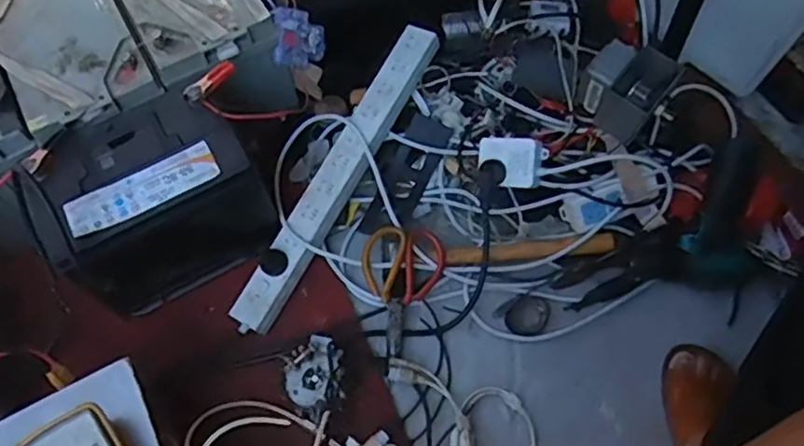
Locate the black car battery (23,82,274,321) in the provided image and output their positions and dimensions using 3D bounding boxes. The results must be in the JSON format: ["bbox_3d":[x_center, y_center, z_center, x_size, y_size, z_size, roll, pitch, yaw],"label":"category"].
[{"bbox_3d":[-0.318,-0.030,0.878,0.247,0.215,0.191,-32,65,-14],"label":"black car battery"}]

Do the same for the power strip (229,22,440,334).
[{"bbox_3d":[-0.088,-0.073,0.948,0.062,0.033,0.489,27,79,17],"label":"power strip"}]

